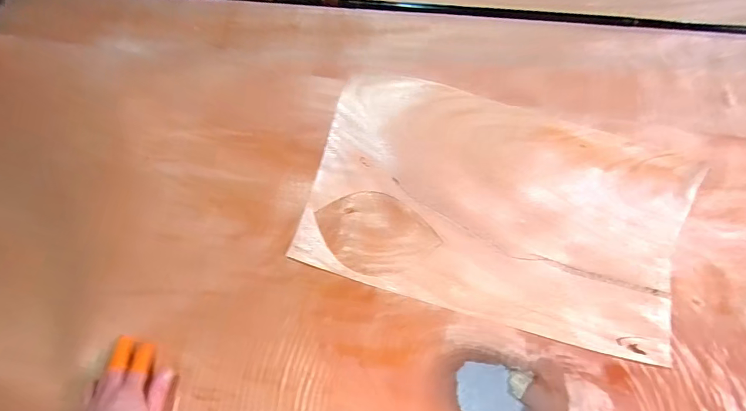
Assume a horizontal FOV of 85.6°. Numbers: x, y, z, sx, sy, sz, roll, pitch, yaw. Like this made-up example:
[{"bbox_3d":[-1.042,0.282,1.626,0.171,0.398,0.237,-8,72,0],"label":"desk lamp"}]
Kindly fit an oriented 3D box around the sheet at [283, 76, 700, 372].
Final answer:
[{"bbox_3d":[0.167,0.004,0.563,0.495,0.035,0.292,16,86,6],"label":"sheet"}]

